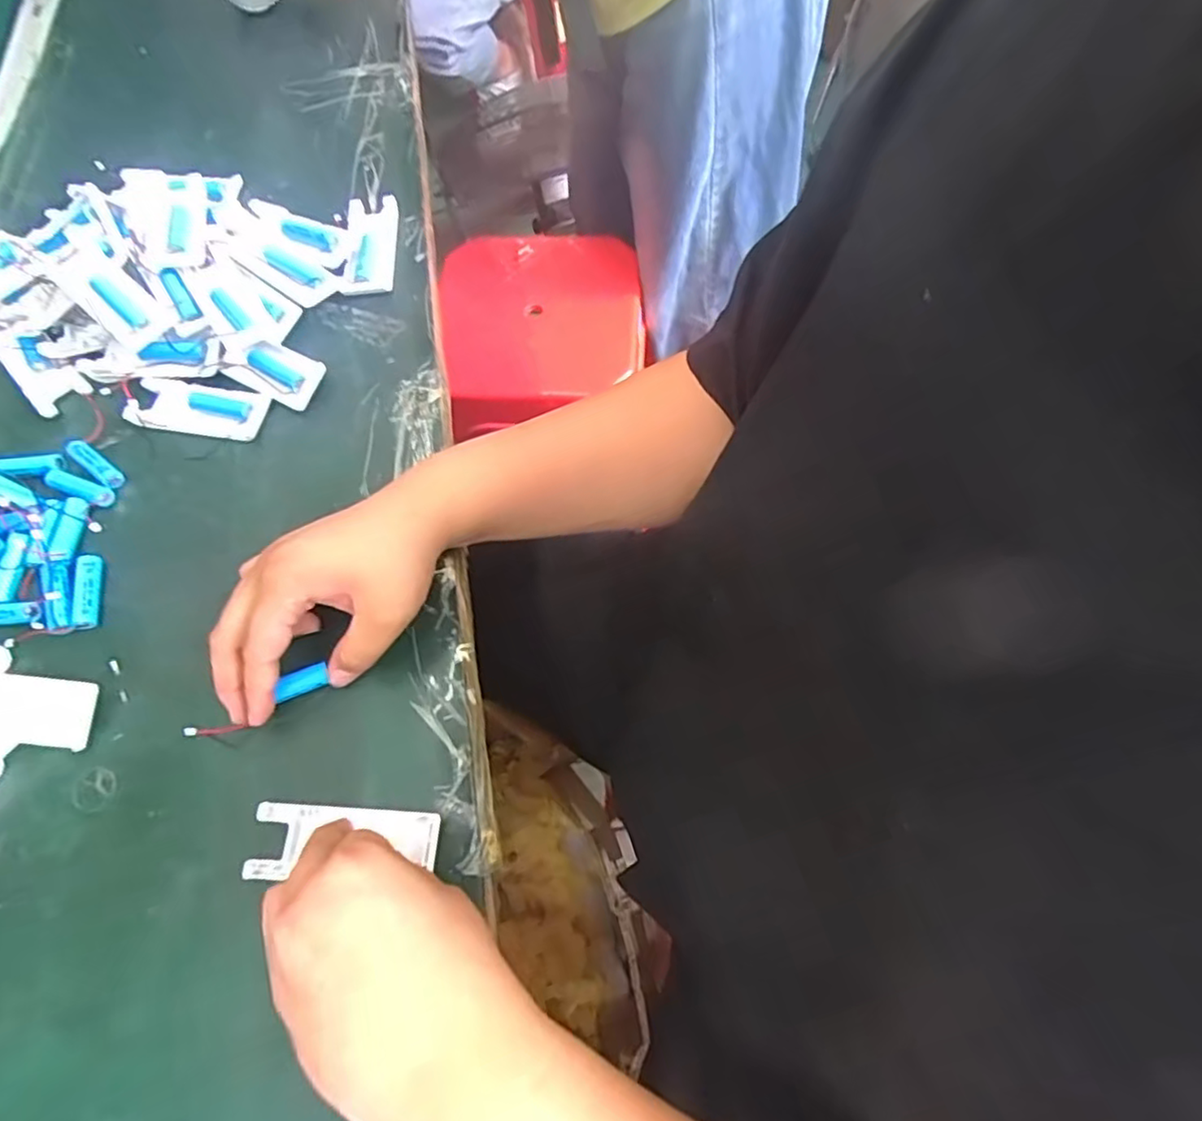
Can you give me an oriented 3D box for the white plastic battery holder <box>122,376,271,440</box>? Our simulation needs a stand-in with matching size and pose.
[{"bbox_3d":[-0.300,-0.115,0.474,0.098,0.016,0.040,8,68,5],"label":"white plastic battery holder"}]

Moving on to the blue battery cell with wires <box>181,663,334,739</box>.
[{"bbox_3d":[-0.209,0.087,0.387,0.090,0.010,0.014,-26,69,-2],"label":"blue battery cell with wires"}]

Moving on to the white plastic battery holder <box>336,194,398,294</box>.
[{"bbox_3d":[-0.192,-0.264,0.529,0.043,0.021,0.103,-4,67,3],"label":"white plastic battery holder"}]

